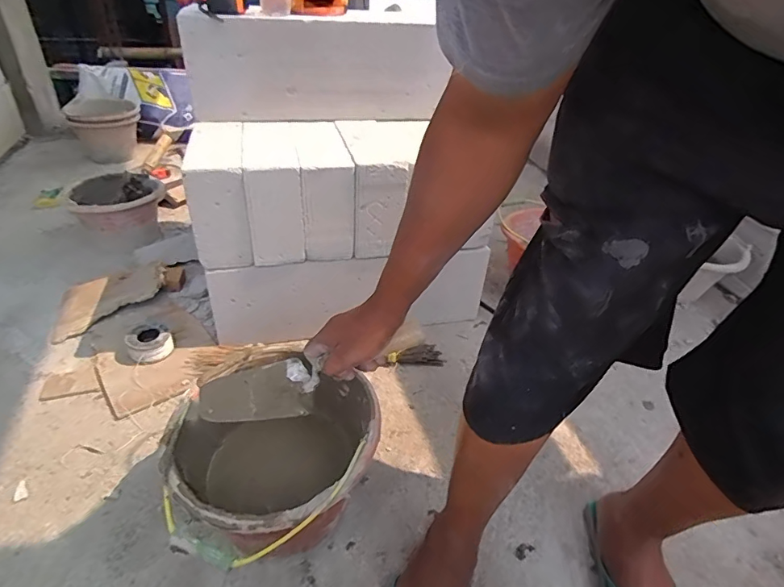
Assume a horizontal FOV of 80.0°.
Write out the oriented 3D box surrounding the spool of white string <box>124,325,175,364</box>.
[{"bbox_3d":[-0.499,0.102,0.965,0.084,0.050,0.082,3,35,-2],"label":"spool of white string"}]

